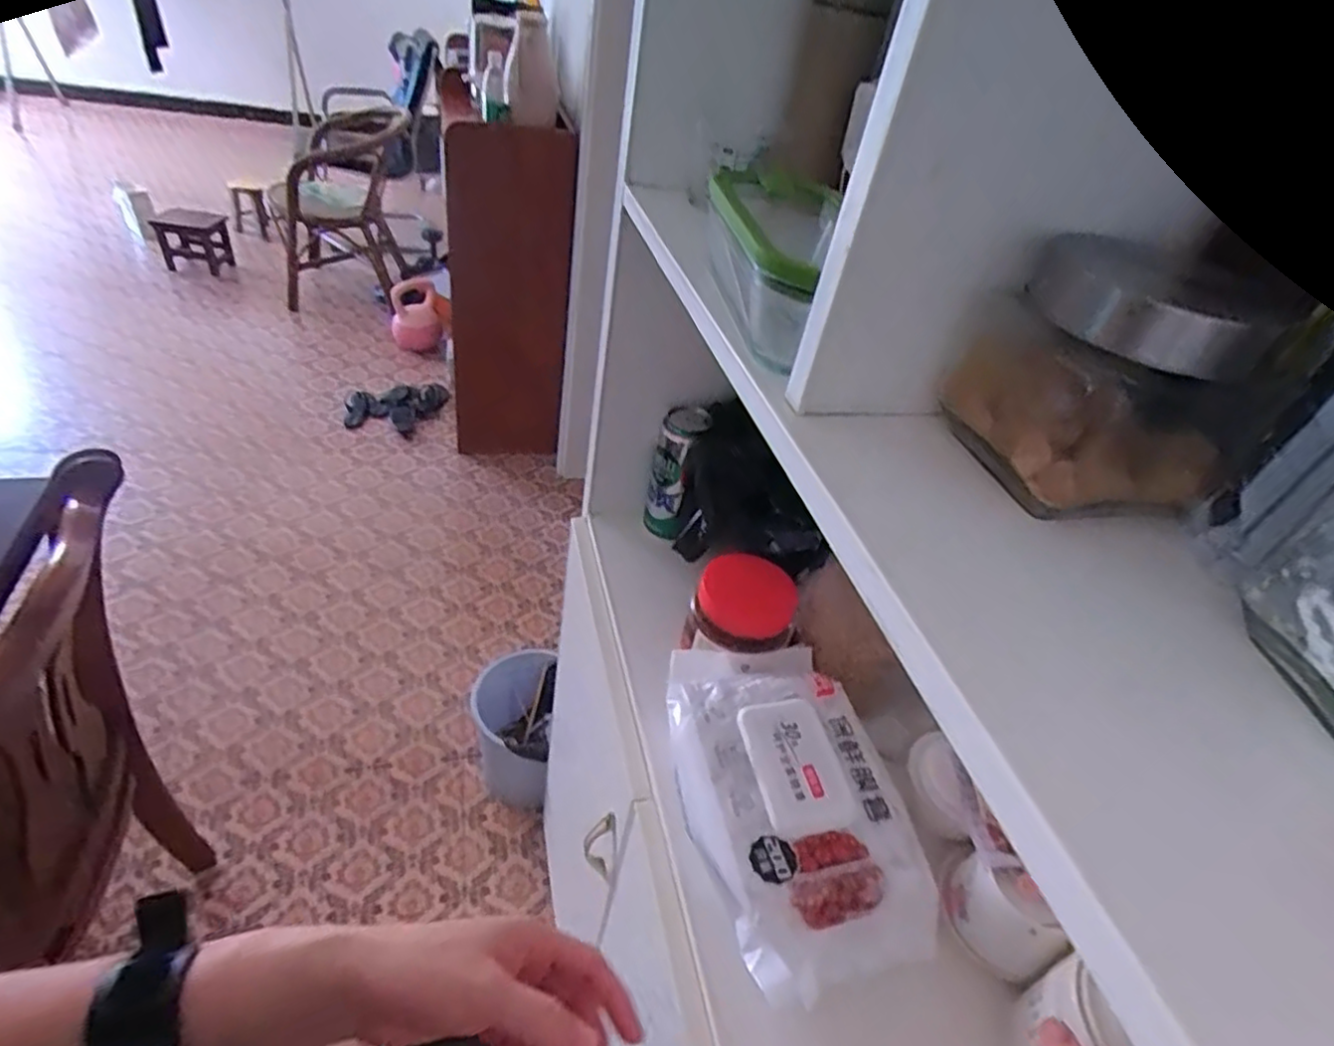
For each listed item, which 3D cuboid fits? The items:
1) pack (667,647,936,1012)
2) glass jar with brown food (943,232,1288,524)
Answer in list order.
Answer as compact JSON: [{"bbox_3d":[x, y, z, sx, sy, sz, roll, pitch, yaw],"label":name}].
[{"bbox_3d":[0.098,0.218,0.570,0.165,0.058,0.273,-2,42,-15],"label":"pack"},{"bbox_3d":[0.203,-0.067,0.312,0.096,0.100,0.083,-3,42,-16],"label":"glass jar with brown food"}]

